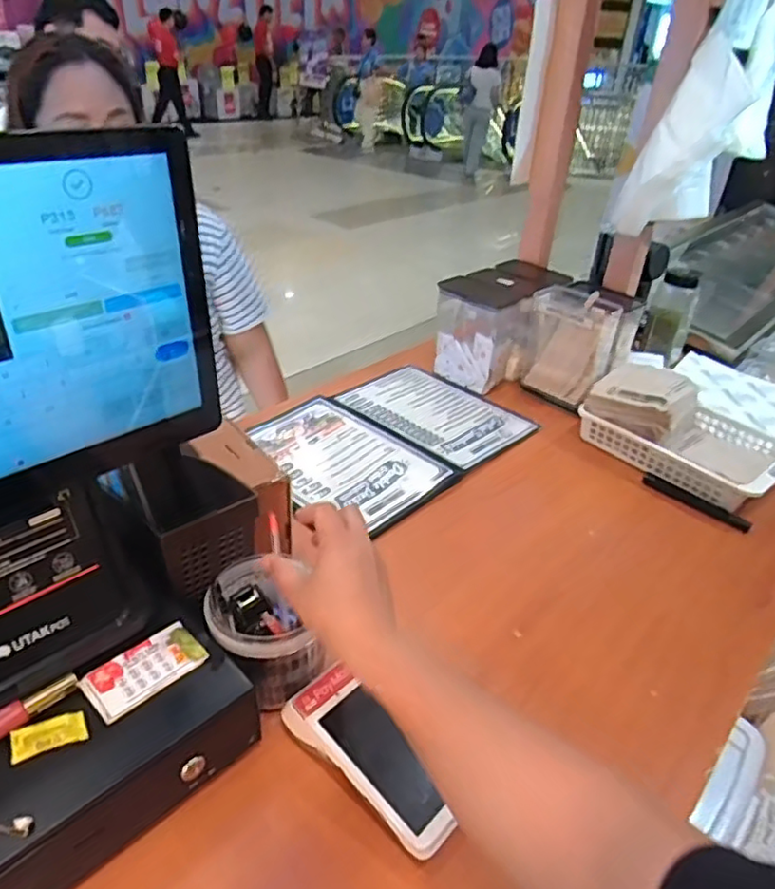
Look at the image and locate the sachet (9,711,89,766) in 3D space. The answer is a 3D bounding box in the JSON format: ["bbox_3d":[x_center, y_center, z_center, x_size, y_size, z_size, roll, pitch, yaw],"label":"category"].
[{"bbox_3d":[-0.257,0.220,0.487,0.051,0.007,0.024,-11,36,-22],"label":"sachet"}]

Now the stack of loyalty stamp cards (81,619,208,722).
[{"bbox_3d":[-0.204,0.188,0.544,0.054,0.004,0.094,27,40,31],"label":"stack of loyalty stamp cards"}]

